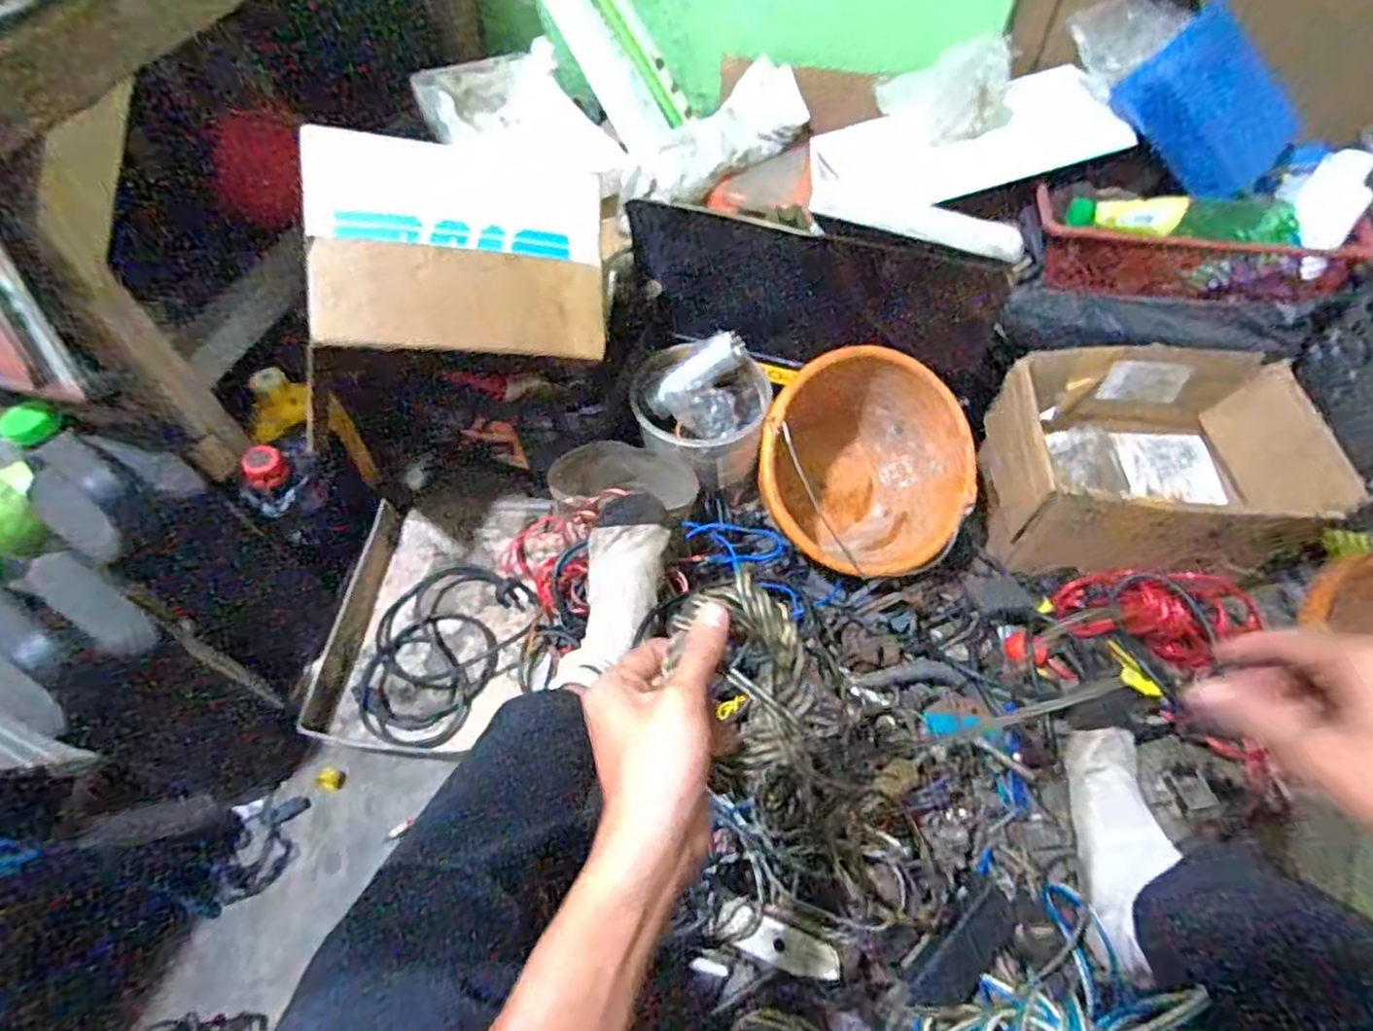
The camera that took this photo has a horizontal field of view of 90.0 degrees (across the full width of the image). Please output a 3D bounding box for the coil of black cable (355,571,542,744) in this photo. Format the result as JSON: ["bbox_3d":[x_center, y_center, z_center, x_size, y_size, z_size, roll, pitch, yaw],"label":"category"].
[{"bbox_3d":[-0.303,0.155,0.823,0.174,0.028,0.220,25,61,18],"label":"coil of black cable"}]

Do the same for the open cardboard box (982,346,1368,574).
[{"bbox_3d":[0.532,-0.055,0.798,0.312,0.145,0.234,1,57,3],"label":"open cardboard box"}]

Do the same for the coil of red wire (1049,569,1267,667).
[{"bbox_3d":[0.521,0.104,0.760,0.185,0.075,0.076,17,59,13],"label":"coil of red wire"}]

